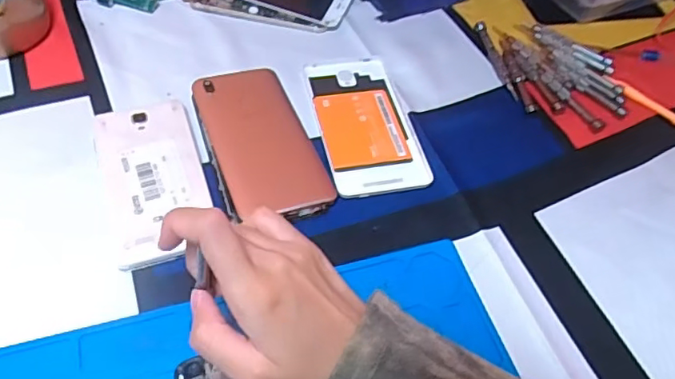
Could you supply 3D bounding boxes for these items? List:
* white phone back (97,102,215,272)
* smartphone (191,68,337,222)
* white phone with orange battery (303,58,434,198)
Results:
[{"bbox_3d":[-0.134,-0.009,0.421,0.070,0.010,0.143,-15,56,-16],"label":"white phone back"},{"bbox_3d":[-0.061,-0.039,0.451,0.079,0.010,0.151,-14,56,-16],"label":"smartphone"},{"bbox_3d":[0.022,-0.058,0.478,0.077,0.004,0.148,-8,54,-11],"label":"white phone with orange battery"}]

